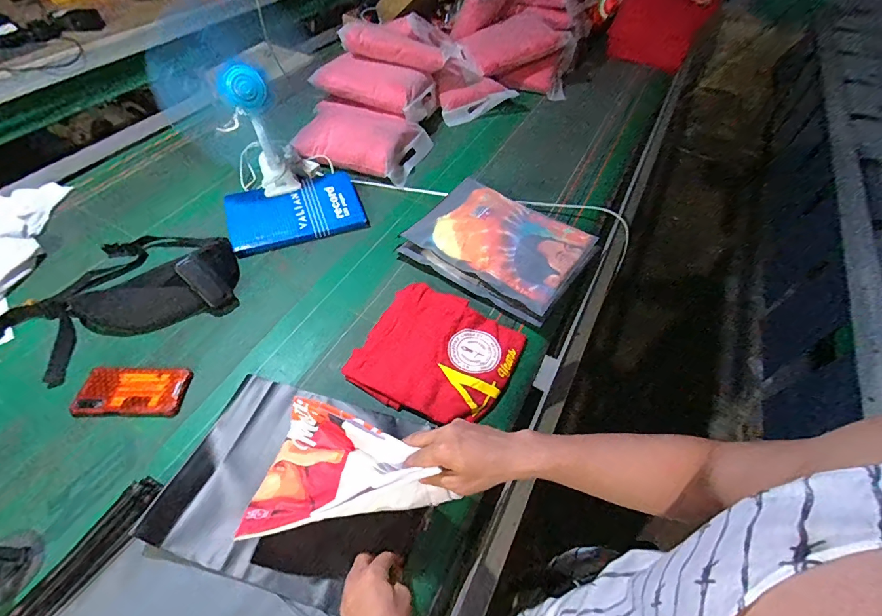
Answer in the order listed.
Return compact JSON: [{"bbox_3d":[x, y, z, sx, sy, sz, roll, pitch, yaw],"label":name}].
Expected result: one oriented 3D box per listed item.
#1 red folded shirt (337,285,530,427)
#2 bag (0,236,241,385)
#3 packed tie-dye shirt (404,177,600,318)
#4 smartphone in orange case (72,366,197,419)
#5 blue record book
[{"bbox_3d":[-0.008,0.083,0.728,0.257,0.031,0.240,24,55,15],"label":"red folded shirt"},{"bbox_3d":[-0.639,-0.031,0.766,0.468,0.078,0.278,-26,57,-21],"label":"bag"},{"bbox_3d":[0.126,-0.151,0.847,0.323,0.031,0.241,32,62,17],"label":"packed tie-dye shirt"},{"bbox_3d":[-0.507,0.138,0.667,0.170,0.009,0.084,1,52,-2],"label":"smartphone in orange case"},{"bbox_3d":[-0.335,-0.228,0.941,0.287,0.033,0.209,-17,55,-15],"label":"blue record book"}]

